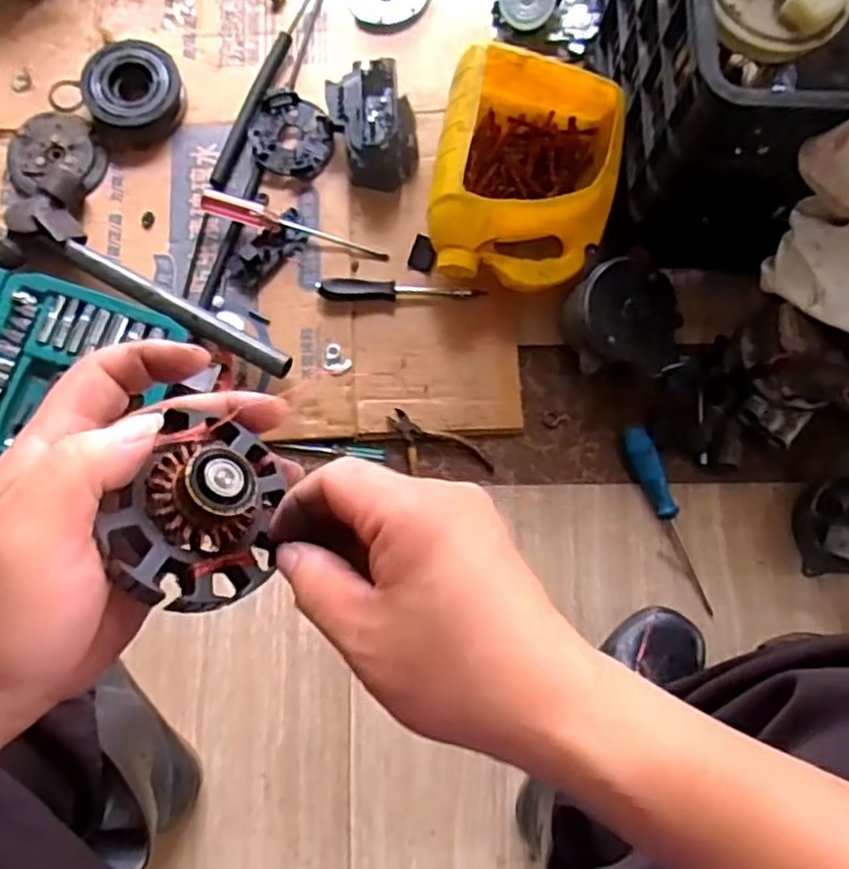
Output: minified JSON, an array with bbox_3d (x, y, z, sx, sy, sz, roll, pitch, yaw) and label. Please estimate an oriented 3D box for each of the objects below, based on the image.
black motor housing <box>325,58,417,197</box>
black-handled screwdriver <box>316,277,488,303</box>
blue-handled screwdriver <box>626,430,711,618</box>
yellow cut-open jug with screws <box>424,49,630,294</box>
[{"bbox_3d":[-0.053,-0.327,0.772,0.081,0.061,0.122,-19,79,-6],"label":"black motor housing"},{"bbox_3d":[-0.025,-0.150,0.751,0.166,0.024,0.022,2,75,1],"label":"black-handled screwdriver"},{"bbox_3d":[0.246,0.081,0.723,0.025,0.027,0.193,-21,76,-5],"label":"blue-handled screwdriver"},{"bbox_3d":[0.102,-0.260,0.738,0.175,0.110,0.231,13,78,1],"label":"yellow cut-open jug with screws"}]

